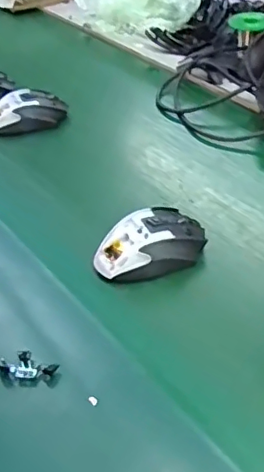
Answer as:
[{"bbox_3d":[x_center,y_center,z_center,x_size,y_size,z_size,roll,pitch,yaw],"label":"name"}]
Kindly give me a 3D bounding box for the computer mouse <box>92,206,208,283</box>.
[{"bbox_3d":[0.019,0.008,0.587,0.117,0.041,0.062,-24,44,-21],"label":"computer mouse"}]

